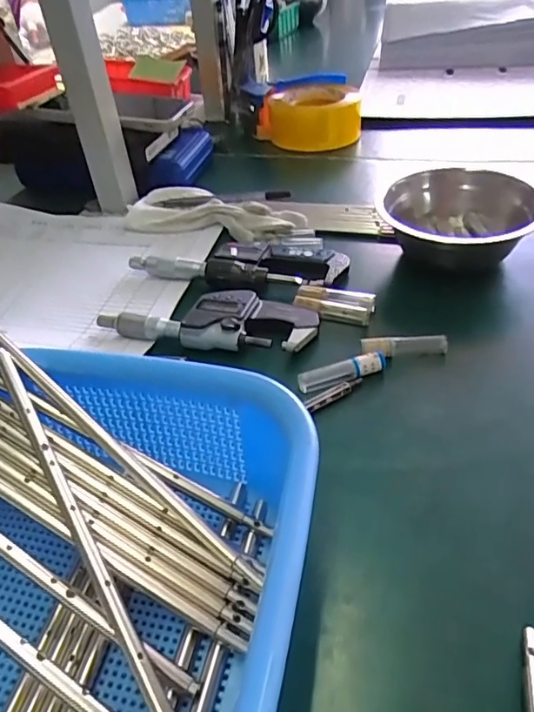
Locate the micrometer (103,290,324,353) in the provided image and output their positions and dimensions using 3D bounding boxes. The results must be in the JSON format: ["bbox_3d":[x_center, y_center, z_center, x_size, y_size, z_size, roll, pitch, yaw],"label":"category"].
[{"bbox_3d":[-0.043,-0.028,0.394,0.157,0.018,0.051,3,42,9],"label":"micrometer"}]

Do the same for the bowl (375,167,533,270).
[{"bbox_3d":[0.158,-0.110,0.453,0.126,0.052,0.122,-34,49,-29],"label":"bowl"}]

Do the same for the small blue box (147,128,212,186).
[{"bbox_3d":[-0.093,-0.223,0.605,0.046,0.028,0.112,5,42,11],"label":"small blue box"}]

